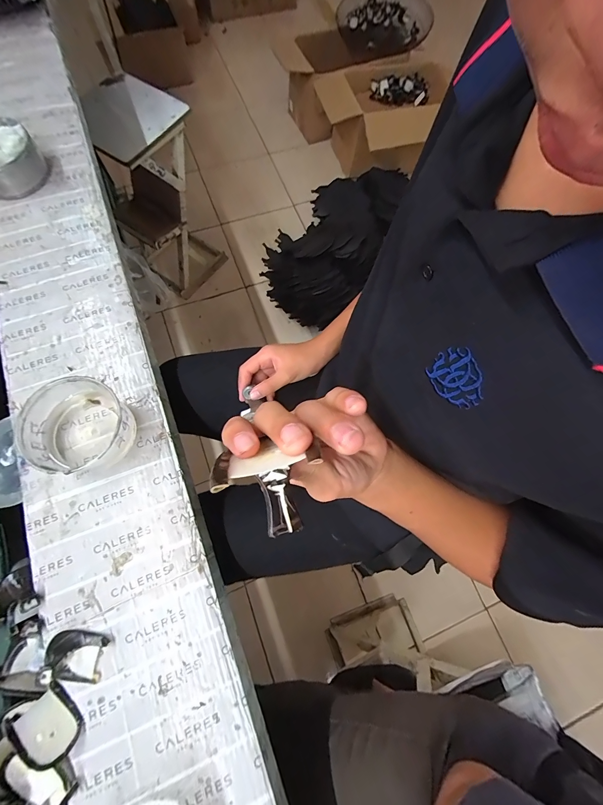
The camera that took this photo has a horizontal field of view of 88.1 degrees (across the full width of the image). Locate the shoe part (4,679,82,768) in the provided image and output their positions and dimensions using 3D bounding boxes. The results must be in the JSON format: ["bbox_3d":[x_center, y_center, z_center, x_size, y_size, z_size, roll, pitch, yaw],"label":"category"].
[{"bbox_3d":[-0.268,0.340,0.327,0.068,0.014,0.049,42,41,15],"label":"shoe part"}]

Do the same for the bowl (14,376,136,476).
[{"bbox_3d":[-0.285,0.030,0.399,0.106,0.064,0.105,1,73,-3],"label":"bowl"}]

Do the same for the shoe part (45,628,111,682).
[{"bbox_3d":[-0.256,0.280,0.338,0.067,0.038,0.048,13,73,1],"label":"shoe part"}]

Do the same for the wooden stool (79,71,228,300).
[{"bbox_3d":[-0.559,-0.785,1.229,0.333,0.623,0.317,42,75,9],"label":"wooden stool"}]

